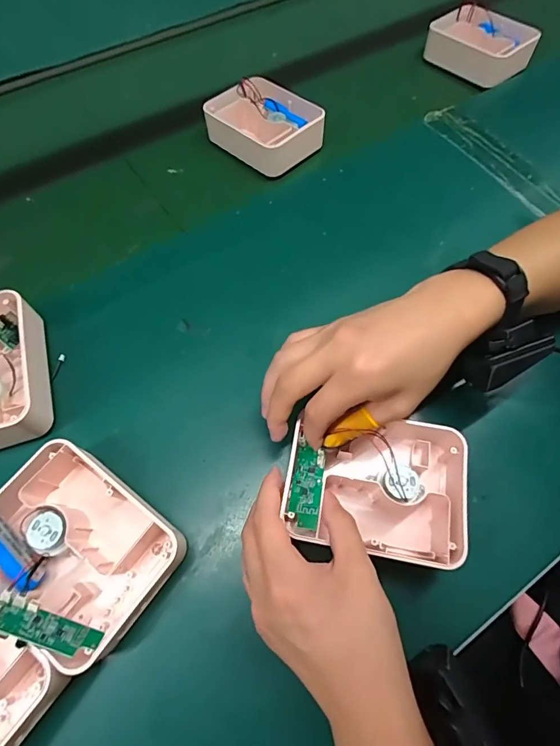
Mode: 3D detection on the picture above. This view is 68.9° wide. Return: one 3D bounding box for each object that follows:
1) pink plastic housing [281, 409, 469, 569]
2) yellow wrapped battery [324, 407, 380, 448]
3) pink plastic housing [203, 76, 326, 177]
[{"bbox_3d":[0.072,0.082,0.311,0.129,0.040,0.105,8,63,5],"label":"pink plastic housing"},{"bbox_3d":[0.048,0.041,0.292,0.039,0.011,0.015,-40,63,24],"label":"yellow wrapped battery"},{"bbox_3d":[-0.020,-0.313,0.509,0.127,0.041,0.099,39,67,14],"label":"pink plastic housing"}]

